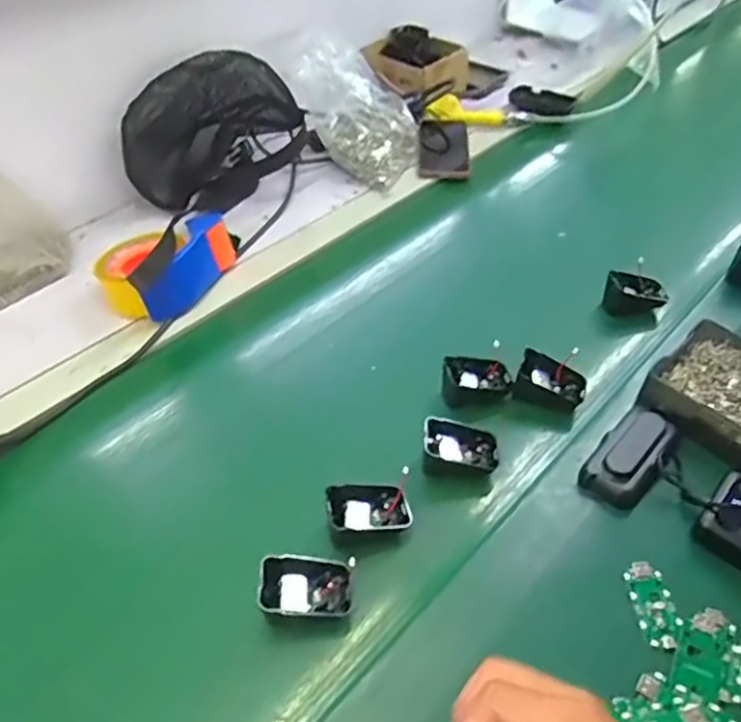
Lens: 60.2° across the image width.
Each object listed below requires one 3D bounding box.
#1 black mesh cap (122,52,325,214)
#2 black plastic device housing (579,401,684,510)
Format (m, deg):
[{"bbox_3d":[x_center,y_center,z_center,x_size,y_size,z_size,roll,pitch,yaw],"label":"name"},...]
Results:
[{"bbox_3d":[-0.199,-0.323,0.883,0.264,0.166,0.152,-6,45,-9],"label":"black mesh cap"},{"bbox_3d":[0.235,0.082,0.573,0.053,0.032,0.109,31,51,26],"label":"black plastic device housing"}]

